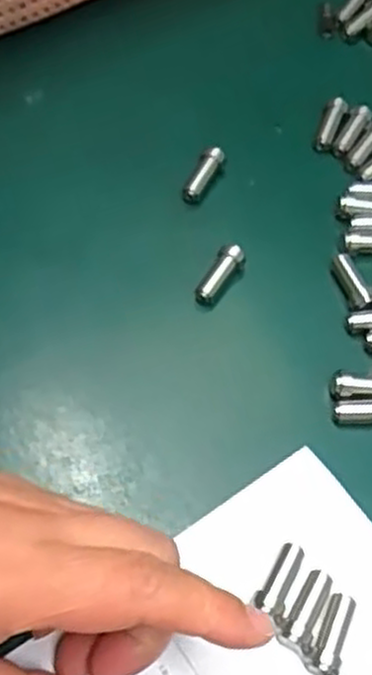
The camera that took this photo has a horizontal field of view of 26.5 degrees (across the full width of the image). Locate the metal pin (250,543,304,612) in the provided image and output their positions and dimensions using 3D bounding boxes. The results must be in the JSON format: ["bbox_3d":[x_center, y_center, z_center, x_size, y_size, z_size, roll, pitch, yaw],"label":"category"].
[{"bbox_3d":[0.032,0.081,0.267,0.008,0.004,0.025,30,66,16],"label":"metal pin"}]

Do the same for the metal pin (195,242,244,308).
[{"bbox_3d":[0.014,-0.026,0.327,0.008,0.007,0.029,29,65,16],"label":"metal pin"}]

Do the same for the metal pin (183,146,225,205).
[{"bbox_3d":[0.008,-0.073,0.354,0.007,0.008,0.030,24,64,13],"label":"metal pin"}]

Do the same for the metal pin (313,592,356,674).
[{"bbox_3d":[0.049,0.097,0.259,0.009,0.004,0.026,18,63,10],"label":"metal pin"}]

